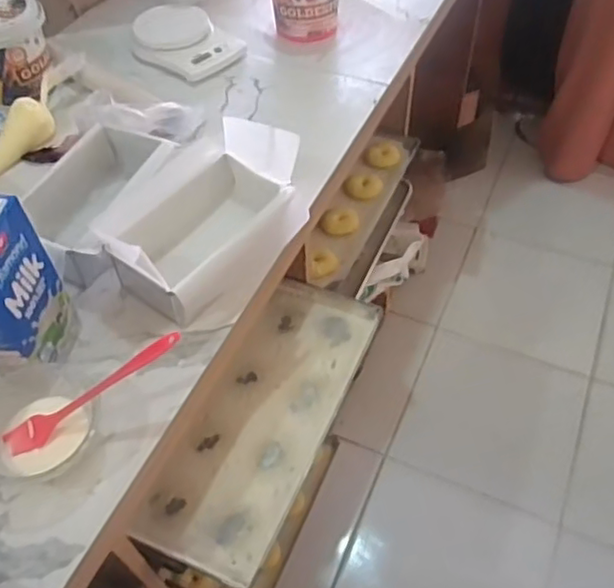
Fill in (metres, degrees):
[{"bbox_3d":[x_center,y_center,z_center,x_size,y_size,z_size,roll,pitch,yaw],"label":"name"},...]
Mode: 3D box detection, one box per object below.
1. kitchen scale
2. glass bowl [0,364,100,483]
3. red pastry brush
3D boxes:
[{"bbox_3d":[-0.205,-0.428,1.041,0.169,0.044,0.142,35,62,26],"label":"kitchen scale"},{"bbox_3d":[-0.266,0.126,0.612,0.112,0.048,0.109,-2,52,2],"label":"glass bowl"},{"bbox_3d":[-0.206,0.095,0.610,0.191,0.016,0.027,-34,56,-1],"label":"red pastry brush"}]

